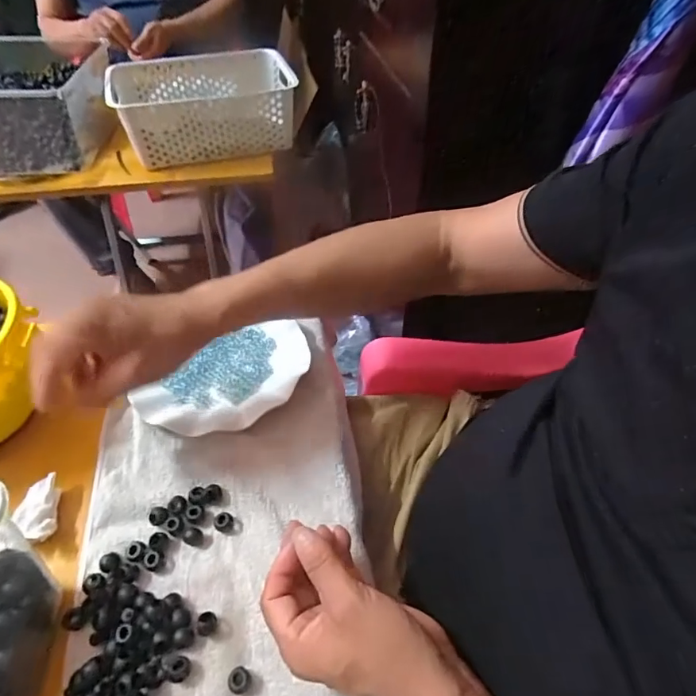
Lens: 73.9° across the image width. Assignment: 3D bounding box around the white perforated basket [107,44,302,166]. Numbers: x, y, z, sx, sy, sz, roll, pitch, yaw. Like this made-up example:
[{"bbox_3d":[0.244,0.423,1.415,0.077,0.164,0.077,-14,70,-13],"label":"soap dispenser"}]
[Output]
[{"bbox_3d":[-0.257,-0.443,0.852,0.310,0.110,0.227,-10,49,-8],"label":"white perforated basket"}]

